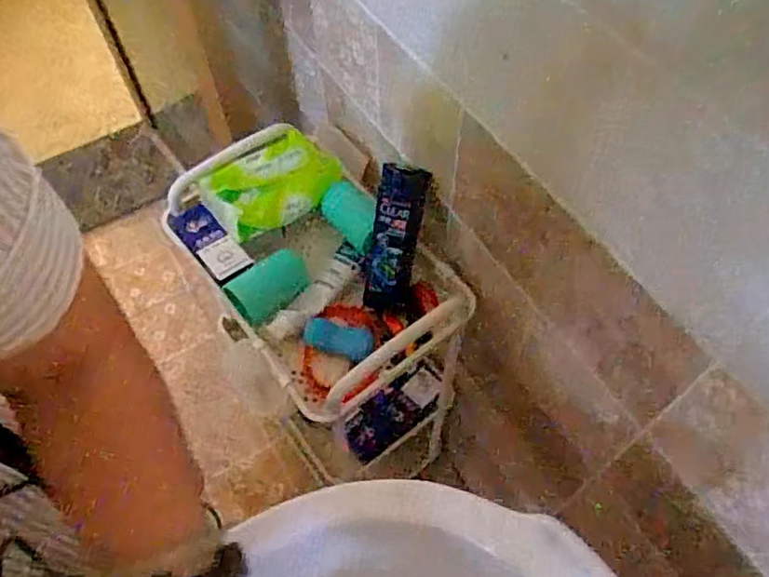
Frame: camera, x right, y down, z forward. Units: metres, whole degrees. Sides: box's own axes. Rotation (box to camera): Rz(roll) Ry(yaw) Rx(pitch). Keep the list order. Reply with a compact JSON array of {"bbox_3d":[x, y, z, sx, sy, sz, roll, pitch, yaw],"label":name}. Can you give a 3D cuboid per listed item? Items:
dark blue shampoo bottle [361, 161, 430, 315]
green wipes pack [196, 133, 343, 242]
[{"bbox_3d":[0.010,-0.059,0.712,0.057,0.169,0.031,15,27,9],"label":"dark blue shampoo bottle"},{"bbox_3d":[-0.145,-0.133,0.763,0.148,0.058,0.119,-39,66,-21],"label":"green wipes pack"}]

